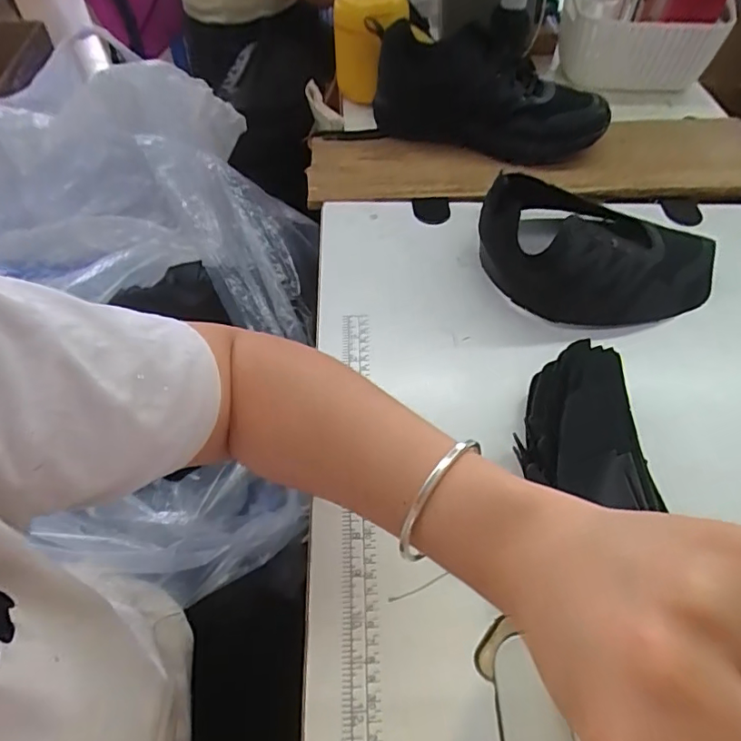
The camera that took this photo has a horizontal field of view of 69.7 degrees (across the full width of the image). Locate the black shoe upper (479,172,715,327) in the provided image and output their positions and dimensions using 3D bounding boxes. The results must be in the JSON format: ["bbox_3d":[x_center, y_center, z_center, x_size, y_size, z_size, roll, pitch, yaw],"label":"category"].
[{"bbox_3d":[0.214,-0.113,0.478,0.229,0.079,0.141,-8,55,-7],"label":"black shoe upper"}]

